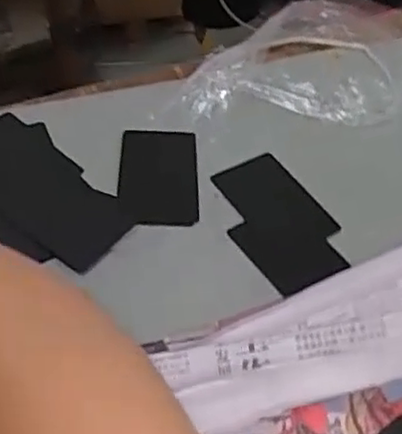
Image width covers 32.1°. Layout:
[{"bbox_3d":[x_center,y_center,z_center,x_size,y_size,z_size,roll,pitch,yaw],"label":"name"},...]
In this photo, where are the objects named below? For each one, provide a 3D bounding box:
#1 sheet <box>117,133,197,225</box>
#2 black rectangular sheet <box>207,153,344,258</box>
[{"bbox_3d":[-0.030,-0.028,0.492,0.054,0.005,0.086,-2,50,-1],"label":"sheet"},{"bbox_3d":[0.050,-0.010,0.486,0.050,0.004,0.083,-26,57,-19],"label":"black rectangular sheet"}]

